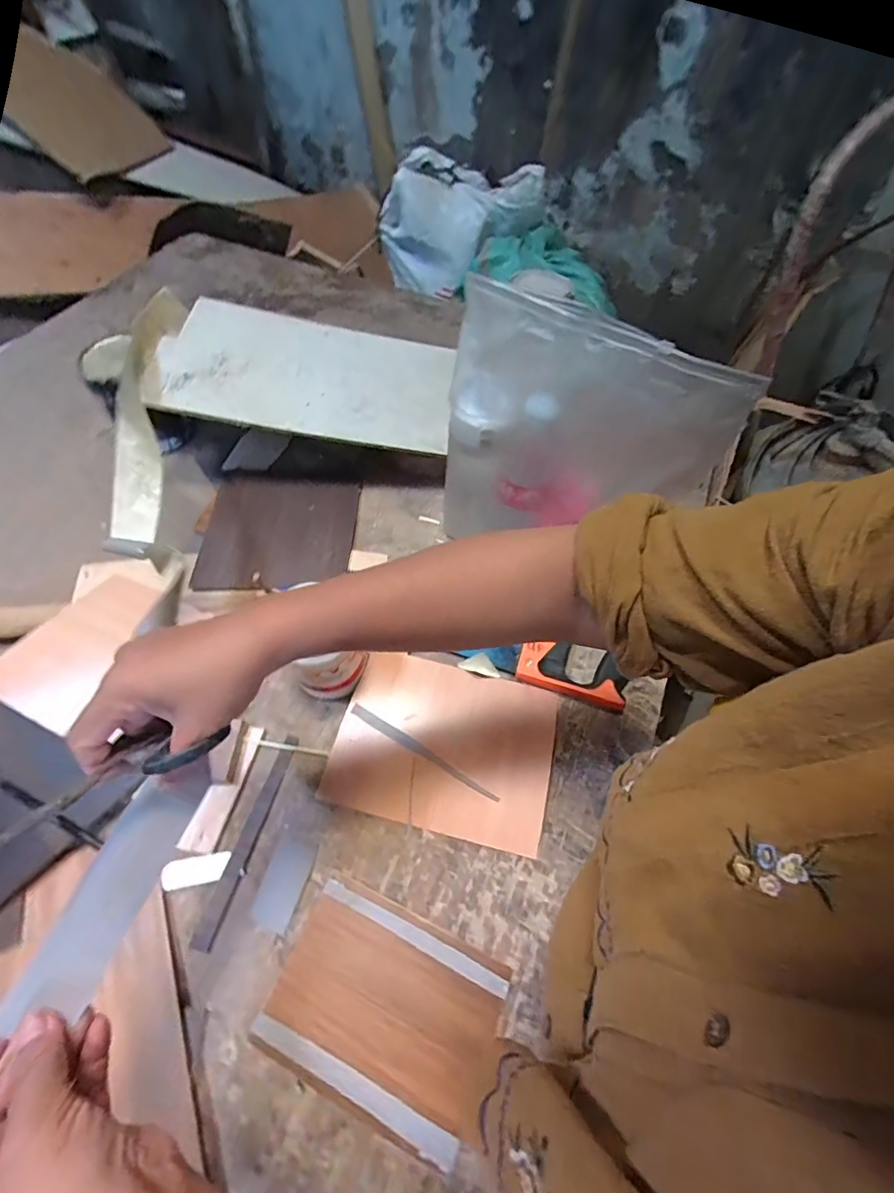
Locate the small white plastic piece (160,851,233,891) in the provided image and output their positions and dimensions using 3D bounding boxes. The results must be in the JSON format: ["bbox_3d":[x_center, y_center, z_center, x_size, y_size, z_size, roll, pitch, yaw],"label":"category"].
[{"bbox_3d":[-0.234,0.256,0.448,0.061,0.004,0.023,-8,58,-6],"label":"small white plastic piece"}]

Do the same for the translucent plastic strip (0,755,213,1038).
[{"bbox_3d":[-0.193,0.169,0.288,0.007,0.039,0.143,-10,48,48],"label":"translucent plastic strip"}]

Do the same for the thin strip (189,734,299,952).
[{"bbox_3d":[-0.190,0.228,0.466,0.018,0.005,0.189,14,58,7],"label":"thin strip"}]

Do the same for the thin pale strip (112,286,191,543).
[{"bbox_3d":[-0.361,-0.240,0.568,0.060,0.042,0.455,-11,59,-7],"label":"thin pale strip"}]

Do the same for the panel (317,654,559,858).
[{"bbox_3d":[-0.001,0.156,0.510,0.221,0.011,0.166,13,63,4],"label":"panel"}]

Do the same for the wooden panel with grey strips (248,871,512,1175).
[{"bbox_3d":[-0.050,0.339,0.399,0.180,0.008,0.131,22,60,12],"label":"wooden panel with grey strips"}]

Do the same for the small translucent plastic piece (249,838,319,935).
[{"bbox_3d":[-0.152,0.265,0.447,0.040,0.004,0.072,16,59,9],"label":"small translucent plastic piece"}]

